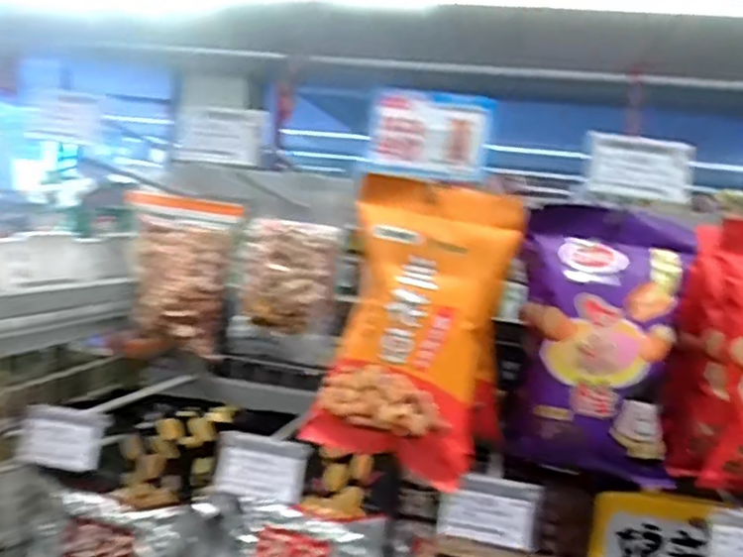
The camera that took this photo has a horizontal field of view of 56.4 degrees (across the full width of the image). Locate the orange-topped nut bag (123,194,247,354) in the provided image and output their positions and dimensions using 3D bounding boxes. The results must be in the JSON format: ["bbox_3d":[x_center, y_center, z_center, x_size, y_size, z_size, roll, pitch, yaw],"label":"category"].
[{"bbox_3d":[-0.203,-0.006,0.720,0.118,0.156,0.030,7,4,16],"label":"orange-topped nut bag"}]

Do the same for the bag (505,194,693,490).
[{"bbox_3d":[0.171,0.051,0.523,0.116,0.192,0.064,7,4,16],"label":"bag"}]

